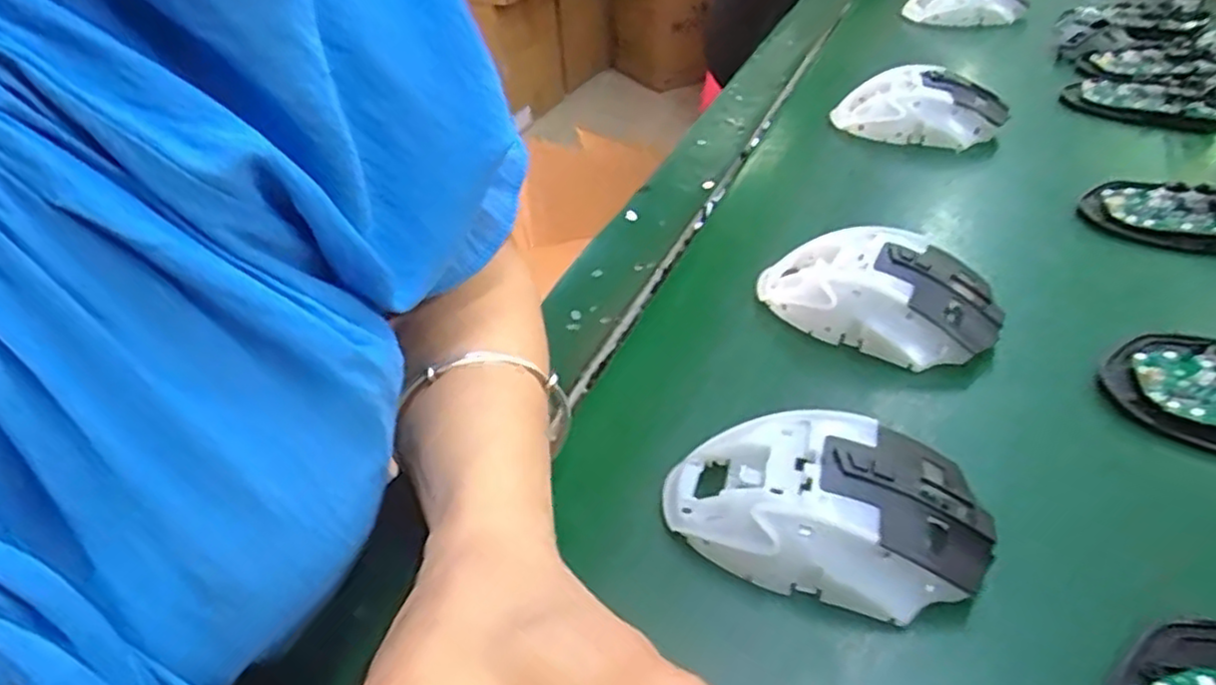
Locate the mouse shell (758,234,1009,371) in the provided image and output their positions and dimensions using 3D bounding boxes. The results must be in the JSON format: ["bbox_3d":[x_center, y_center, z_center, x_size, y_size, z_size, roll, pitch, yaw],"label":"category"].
[{"bbox_3d":[0.136,-0.027,0.359,0.116,0.035,0.066,25,49,29],"label":"mouse shell"}]

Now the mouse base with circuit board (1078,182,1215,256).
[{"bbox_3d":[0.342,-0.078,0.410,0.111,0.028,0.056,21,47,25],"label":"mouse base with circuit board"}]

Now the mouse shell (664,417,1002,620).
[{"bbox_3d":[0.080,0.060,0.264,0.118,0.037,0.067,4,42,9],"label":"mouse shell"}]

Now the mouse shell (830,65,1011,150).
[{"bbox_3d":[0.227,-0.173,0.520,0.114,0.041,0.065,20,46,24],"label":"mouse shell"}]

